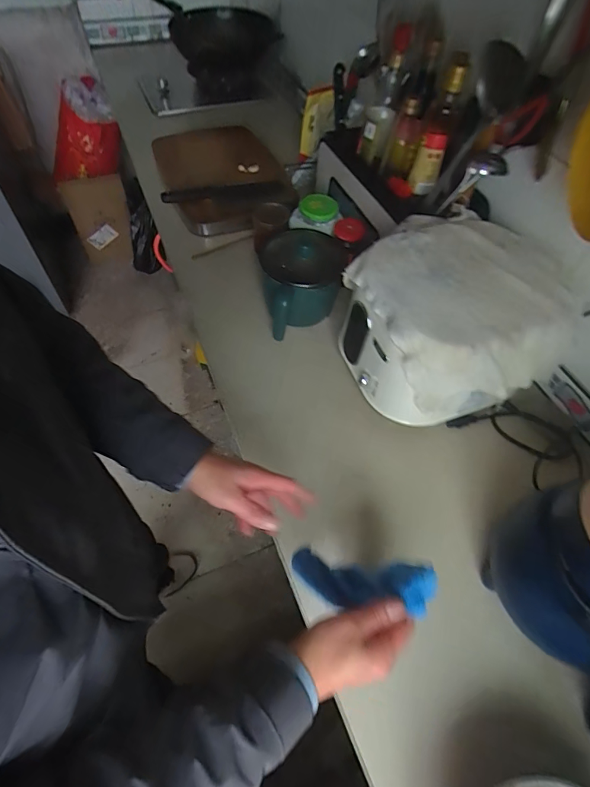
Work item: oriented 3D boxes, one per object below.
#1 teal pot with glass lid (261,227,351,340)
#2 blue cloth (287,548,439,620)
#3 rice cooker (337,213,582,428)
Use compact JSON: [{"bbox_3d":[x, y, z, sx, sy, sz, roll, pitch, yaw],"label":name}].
[{"bbox_3d":[0.012,-0.217,0.779,0.161,0.137,0.194,4,57,-2],"label":"teal pot with glass lid"},{"bbox_3d":[0.069,0.218,0.468,0.033,0.184,0.056,43,52,-30],"label":"blue cloth"},{"bbox_3d":[0.247,-0.117,0.661,0.288,0.203,0.294,2,57,-3],"label":"rice cooker"}]

